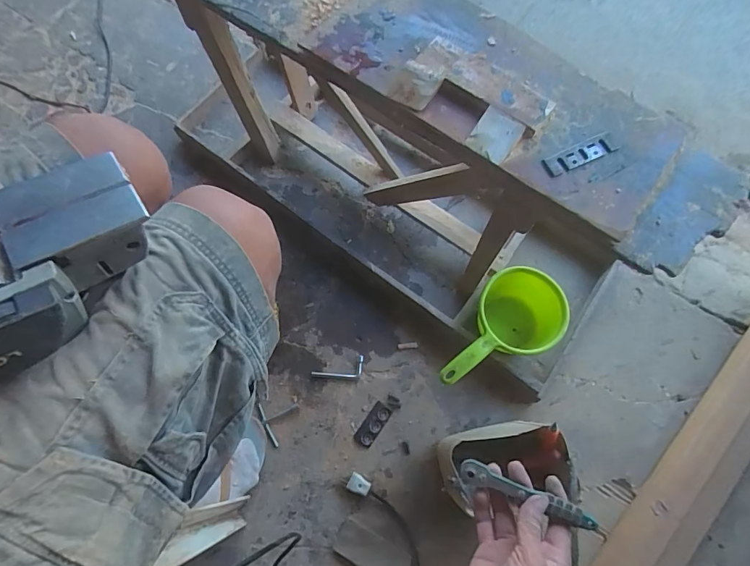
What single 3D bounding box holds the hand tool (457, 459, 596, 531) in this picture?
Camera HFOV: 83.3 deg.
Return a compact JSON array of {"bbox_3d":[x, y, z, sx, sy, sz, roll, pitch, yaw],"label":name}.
[{"bbox_3d":[0.162,0.225,0.452,0.142,0.010,0.027,15,72,16],"label":"hand tool"}]

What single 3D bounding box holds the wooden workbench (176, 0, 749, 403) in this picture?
[{"bbox_3d":[0.003,-0.242,0.729,0.913,0.457,0.314,36,76,13],"label":"wooden workbench"}]

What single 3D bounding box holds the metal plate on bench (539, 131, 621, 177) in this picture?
[{"bbox_3d":[0.221,-0.139,0.456,0.080,0.007,0.024,-25,72,-6],"label":"metal plate on bench"}]

